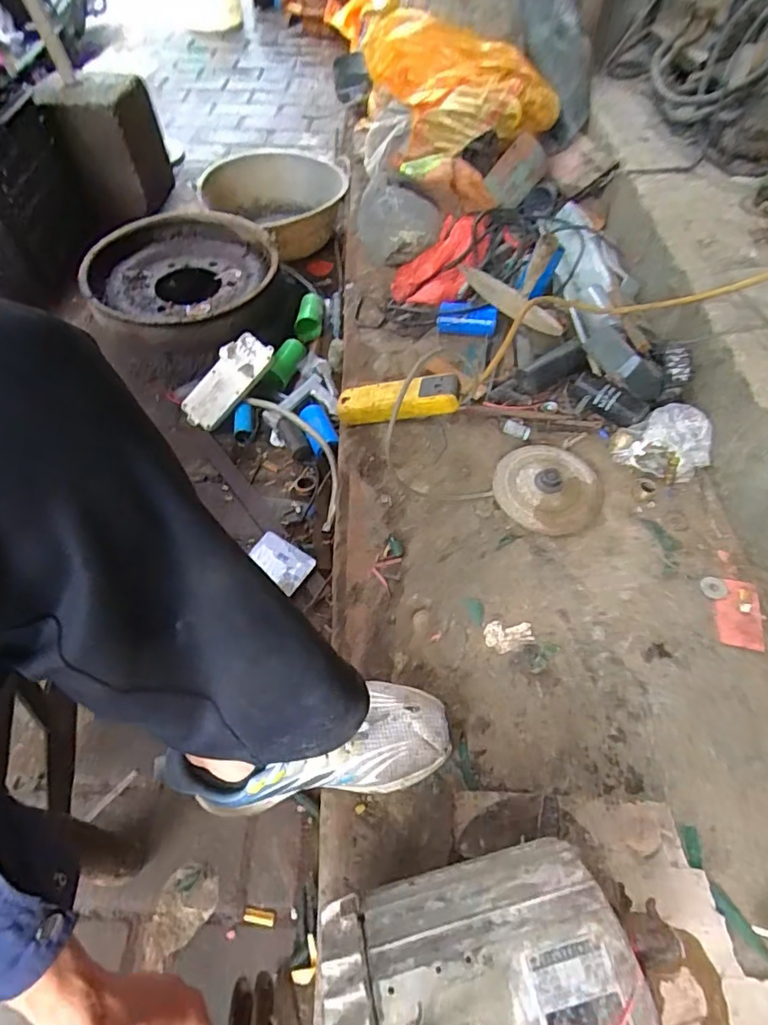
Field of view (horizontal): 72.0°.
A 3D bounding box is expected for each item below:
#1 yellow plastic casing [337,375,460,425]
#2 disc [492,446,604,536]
[{"bbox_3d":[0.020,-0.172,0.806,0.194,0.040,0.060,-2,52,23],"label":"yellow plastic casing"},{"bbox_3d":[0.228,-0.039,0.726,0.143,0.032,0.143,1,55,-1],"label":"disc"}]

